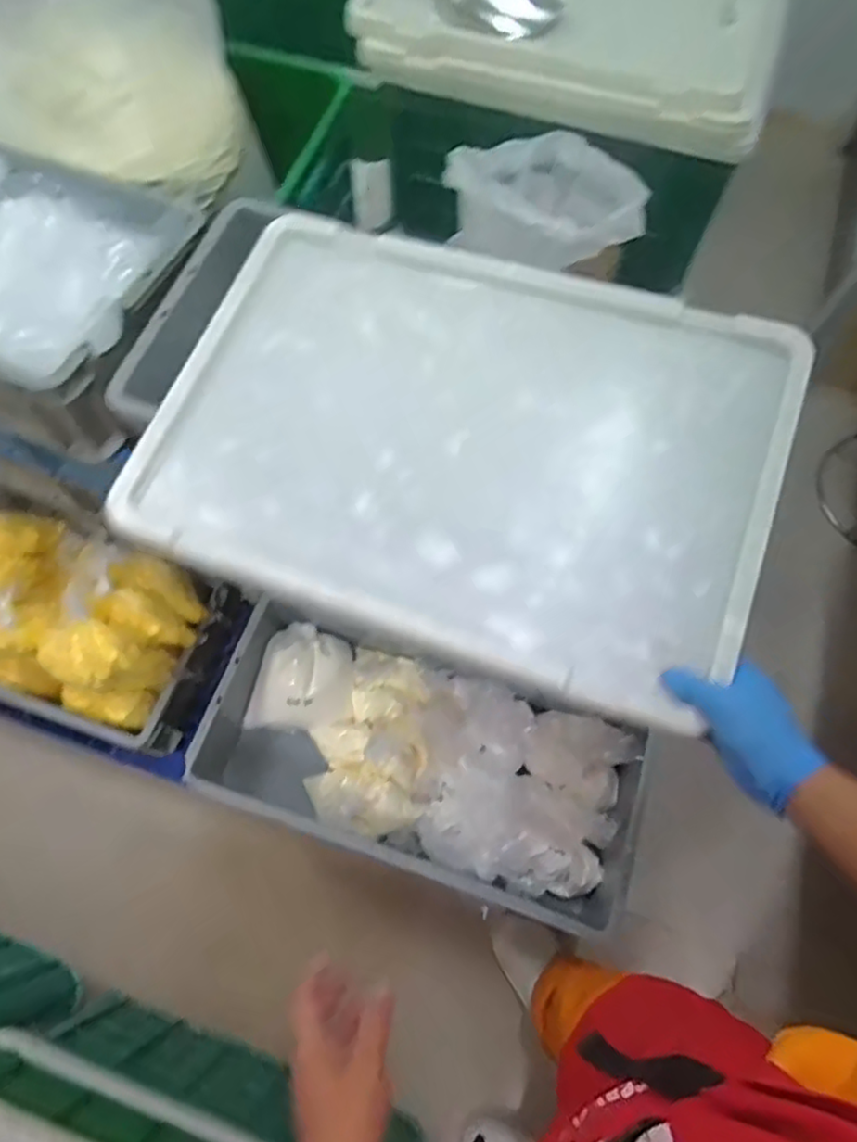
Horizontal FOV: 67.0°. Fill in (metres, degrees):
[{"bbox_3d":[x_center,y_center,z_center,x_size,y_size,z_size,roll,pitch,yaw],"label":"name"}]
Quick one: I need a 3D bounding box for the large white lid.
[{"bbox_3d":[0.027,-0.138,0.665,0.622,0.041,0.443,19,75,9],"label":"large white lid"}]

